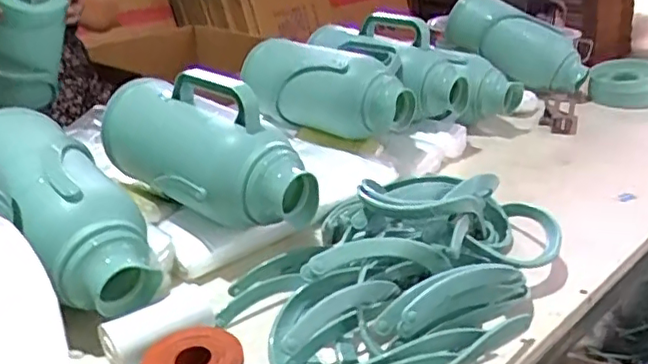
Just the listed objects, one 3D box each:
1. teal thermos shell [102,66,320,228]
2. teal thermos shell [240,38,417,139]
[{"bbox_3d":[-0.175,-0.060,0.853,0.349,0.164,0.116,20,33,39],"label":"teal thermos shell"},{"bbox_3d":[0.022,-0.187,1.184,0.351,0.157,0.178,21,33,40],"label":"teal thermos shell"}]

